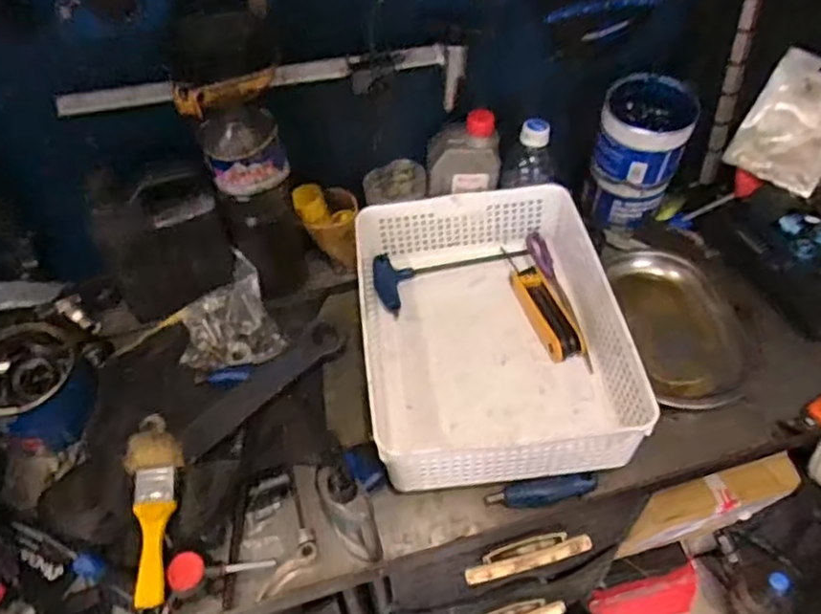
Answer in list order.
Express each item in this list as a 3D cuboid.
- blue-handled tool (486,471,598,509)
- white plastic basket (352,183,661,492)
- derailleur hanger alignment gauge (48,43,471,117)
[{"bbox_3d":[0.124,0.172,0.613,0.100,0.032,0.016,-6,51,-3],"label":"blue-handled tool"},{"bbox_3d":[0.075,0.019,0.687,0.247,0.088,0.328,-5,51,-3],"label":"white plastic basket"},{"bbox_3d":[-0.129,-0.207,0.654,0.390,0.076,0.018,-15,52,-11],"label":"derailleur hanger alignment gauge"}]

